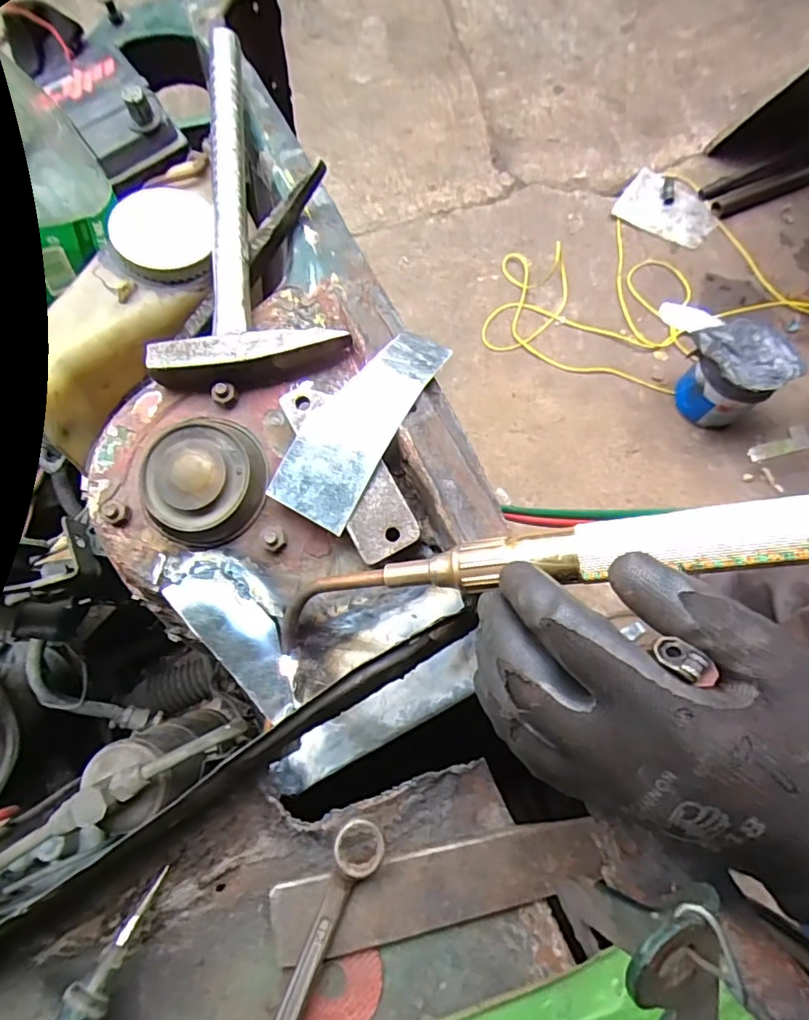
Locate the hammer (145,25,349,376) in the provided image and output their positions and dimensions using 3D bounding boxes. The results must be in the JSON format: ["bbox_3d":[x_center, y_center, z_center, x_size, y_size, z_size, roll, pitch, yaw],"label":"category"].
[{"bbox_3d":[-0.104,-0.210,0.364,0.110,0.023,0.260,-4,75,-2],"label":"hammer"}]

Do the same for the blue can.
[{"bbox_3d":[0.758,-0.323,1.292,0.186,0.210,0.204,-33,78,-9],"label":"blue can"}]

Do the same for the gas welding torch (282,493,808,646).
[{"bbox_3d":[0.106,0.016,0.231,0.390,0.027,0.061,-8,74,24],"label":"gas welding torch"}]

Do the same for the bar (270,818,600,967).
[{"bbox_3d":[0.022,0.222,0.320,0.191,0.010,0.040,-10,76,-3],"label":"bar"}]

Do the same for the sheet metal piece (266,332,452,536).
[{"bbox_3d":[-0.026,-0.056,0.328,0.050,0.015,0.135,29,80,6],"label":"sheet metal piece"}]

